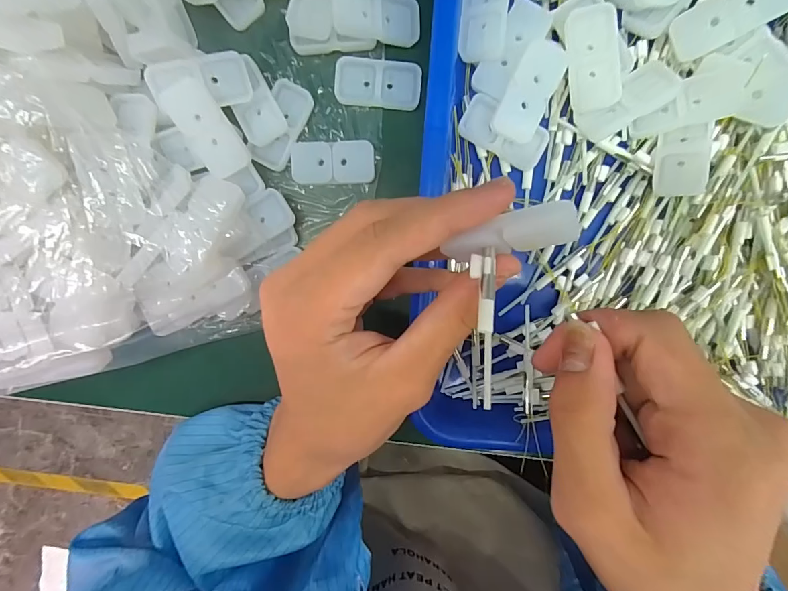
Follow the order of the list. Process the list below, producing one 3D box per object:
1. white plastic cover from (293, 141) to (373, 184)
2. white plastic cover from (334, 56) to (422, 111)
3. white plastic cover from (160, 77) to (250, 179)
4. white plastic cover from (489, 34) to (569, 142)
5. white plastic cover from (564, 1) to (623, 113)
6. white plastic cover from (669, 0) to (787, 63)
[{"bbox_3d":[-0.034,-0.076,0.223,0.046,0.007,0.022,-1,96,1],"label":"white plastic cover"},{"bbox_3d":[-0.009,-0.117,0.217,0.046,0.010,0.024,3,96,0],"label":"white plastic cover"},{"bbox_3d":[-0.095,-0.085,0.200,0.022,0.007,0.046,-30,114,3],"label":"white plastic cover"},{"bbox_3d":[0.070,-0.105,0.199,0.023,0.006,0.048,23,95,-2],"label":"white plastic cover"},{"bbox_3d":[0.100,-0.119,0.195,0.023,0.008,0.047,-10,95,2],"label":"white plastic cover"},{"bbox_3d":[0.164,-0.136,0.188,0.048,0.006,0.022,-21,96,31],"label":"white plastic cover"}]

